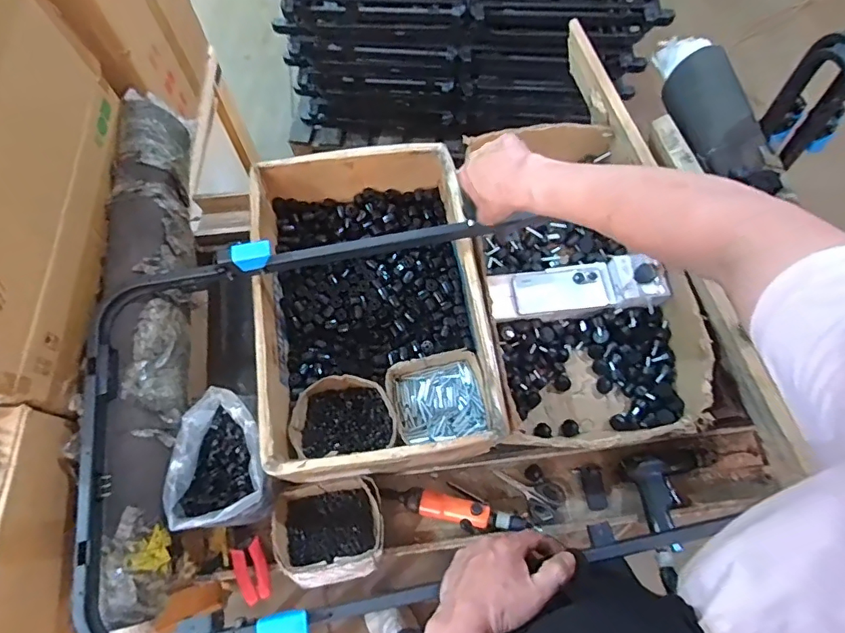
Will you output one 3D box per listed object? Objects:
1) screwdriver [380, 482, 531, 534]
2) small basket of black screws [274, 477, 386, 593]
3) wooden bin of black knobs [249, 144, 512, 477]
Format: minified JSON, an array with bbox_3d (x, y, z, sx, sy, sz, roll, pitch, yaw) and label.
[{"bbox_3d":[0.063,0.324,0.839,0.232,0.043,0.066,18,70,7],"label":"screwdriver"},{"bbox_3d":[-0.146,0.337,0.781,0.168,0.071,0.147,-11,69,-4],"label":"small basket of black screws"},{"bbox_3d":[-0.083,-0.022,0.845,0.349,0.154,0.523,-8,69,-3],"label":"wooden bin of black knobs"}]

